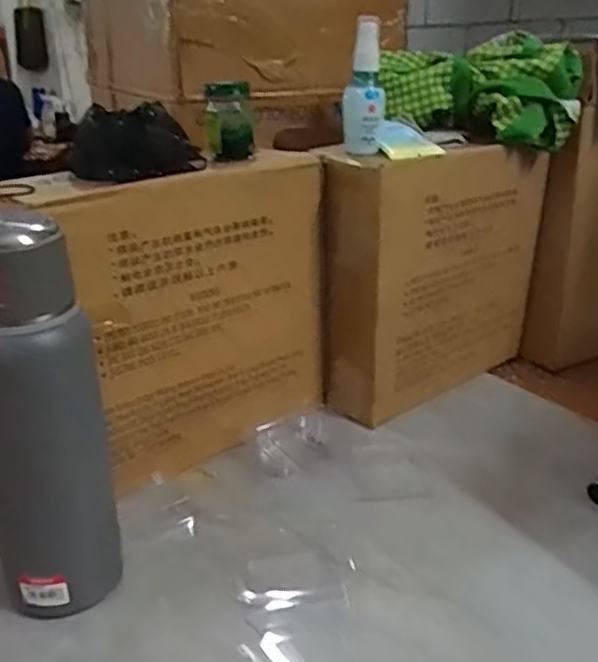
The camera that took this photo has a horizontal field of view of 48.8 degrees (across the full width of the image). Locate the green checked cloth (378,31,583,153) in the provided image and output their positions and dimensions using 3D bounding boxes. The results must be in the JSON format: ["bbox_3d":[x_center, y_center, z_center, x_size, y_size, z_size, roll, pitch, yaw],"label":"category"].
[{"bbox_3d":[0.189,-0.257,0.706,0.204,0.095,0.100,2,23,7],"label":"green checked cloth"}]

